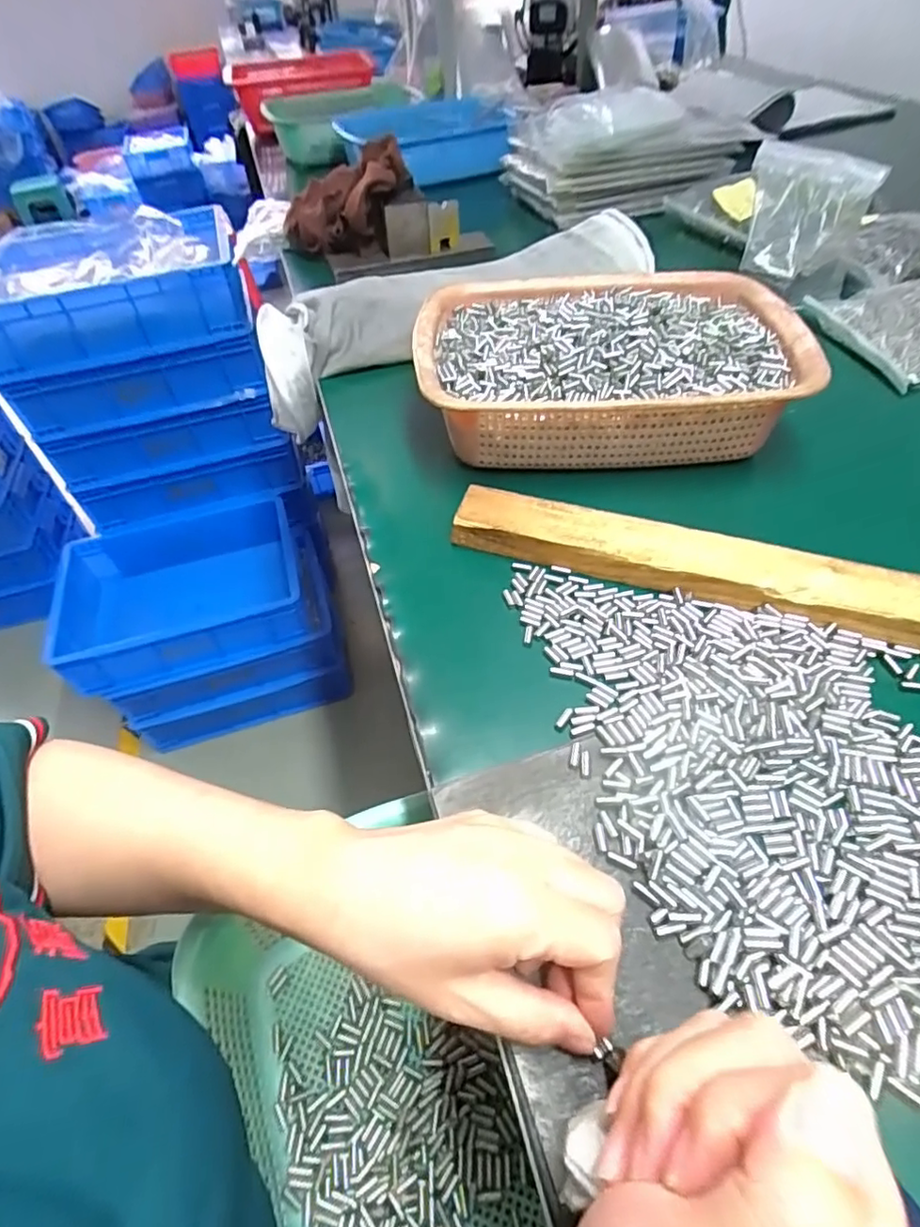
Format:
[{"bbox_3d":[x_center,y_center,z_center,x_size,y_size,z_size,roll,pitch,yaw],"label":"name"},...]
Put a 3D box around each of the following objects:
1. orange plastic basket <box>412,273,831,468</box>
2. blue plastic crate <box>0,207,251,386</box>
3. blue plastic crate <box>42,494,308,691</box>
[{"bbox_3d":[0.114,-0.204,0.491,0.281,0.070,0.208,-6,49,2],"label":"orange plastic basket"},{"bbox_3d":[-0.578,-0.543,1.003,0.406,0.124,0.284,-16,49,-7],"label":"blue plastic crate"},{"bbox_3d":[-0.511,-0.037,1.116,0.415,0.120,0.302,-14,49,-6],"label":"blue plastic crate"}]

